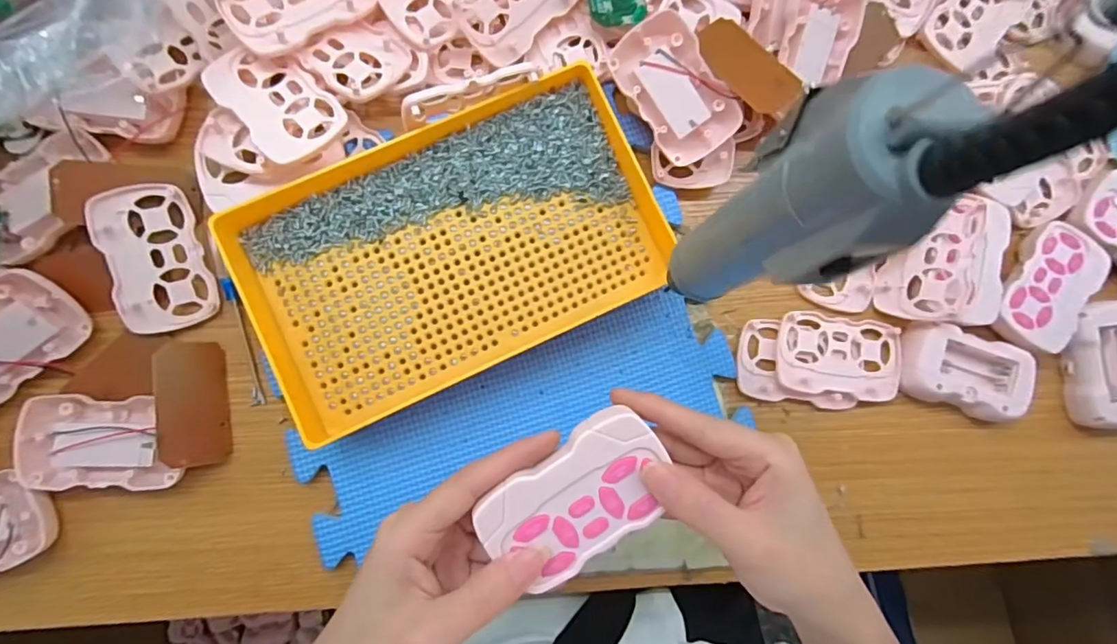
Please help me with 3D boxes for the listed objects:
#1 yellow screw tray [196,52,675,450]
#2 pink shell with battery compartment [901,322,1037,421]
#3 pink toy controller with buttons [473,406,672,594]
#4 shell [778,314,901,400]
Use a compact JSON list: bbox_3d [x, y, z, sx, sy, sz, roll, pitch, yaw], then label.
[{"bbox_3d":[-0.059,-0.046,0.343,0.259,0.030,0.148,-25,88,-6],"label":"yellow screw tray"},{"bbox_3d":[0.277,0.034,0.377,0.083,0.020,0.052,15,85,-3],"label":"pink shell with battery compartment"},{"bbox_3d":[0.010,0.078,0.241,0.083,0.016,0.053,-39,90,-6],"label":"pink toy controller with buttons"},{"bbox_3d":[0.192,0.024,0.376,0.088,0.010,0.053,6,86,-4],"label":"shell"}]

